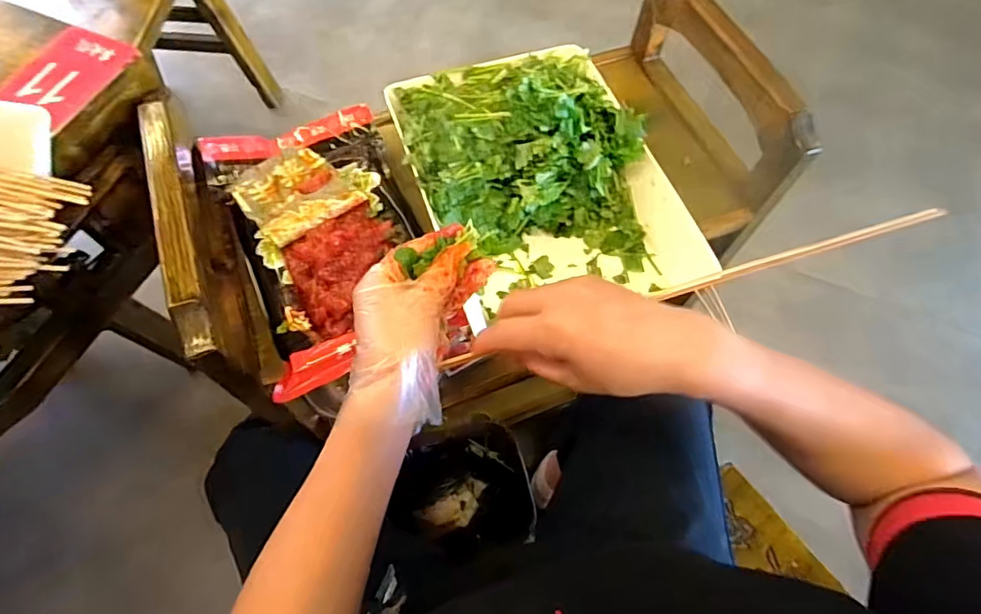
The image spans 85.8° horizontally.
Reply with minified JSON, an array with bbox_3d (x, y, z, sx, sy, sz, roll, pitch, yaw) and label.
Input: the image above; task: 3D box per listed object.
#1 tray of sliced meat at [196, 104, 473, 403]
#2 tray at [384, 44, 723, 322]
[{"bbox_3d":[-0.164,-0.075,0.527,0.182,0.035,0.311,-22,67,-12],"label":"tray of sliced meat"},{"bbox_3d":[0.048,-0.138,0.537,0.235,0.091,0.318,-17,66,-10],"label":"tray"}]

